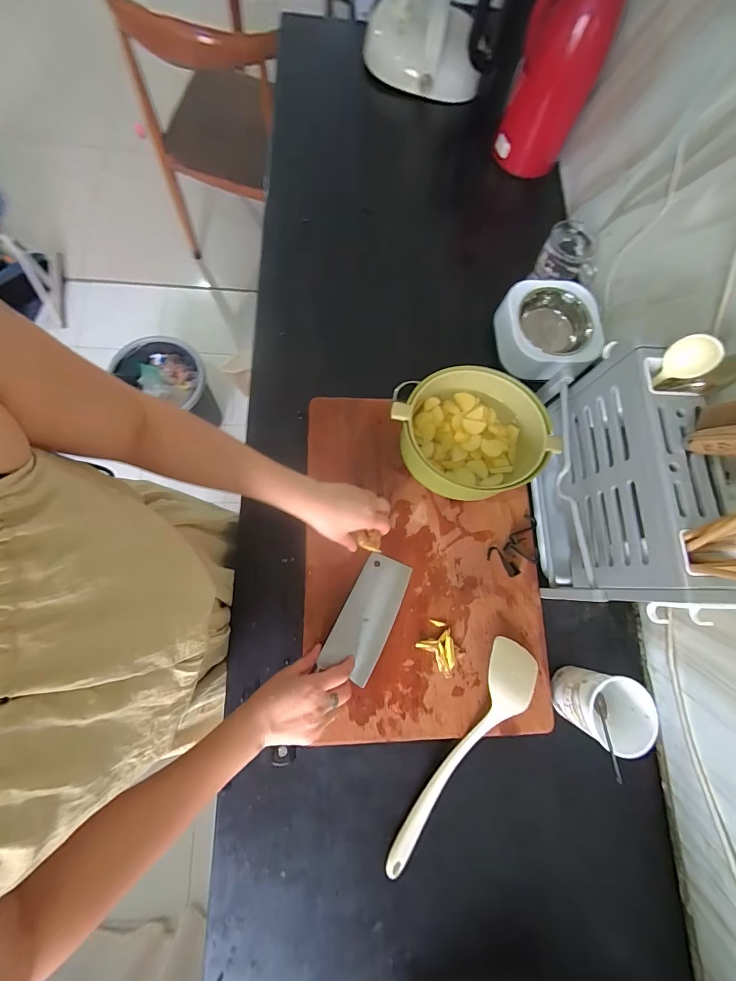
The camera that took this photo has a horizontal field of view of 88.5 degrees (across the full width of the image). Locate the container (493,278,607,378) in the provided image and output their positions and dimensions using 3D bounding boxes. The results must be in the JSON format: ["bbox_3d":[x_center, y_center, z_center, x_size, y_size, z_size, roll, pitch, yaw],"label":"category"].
[{"bbox_3d":[0.303,-0.268,0.638,0.172,0.064,0.153,7,76,-4],"label":"container"}]

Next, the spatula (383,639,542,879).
[{"bbox_3d":[0.133,0.348,0.482,0.077,0.040,0.316,29,76,2],"label":"spatula"}]

